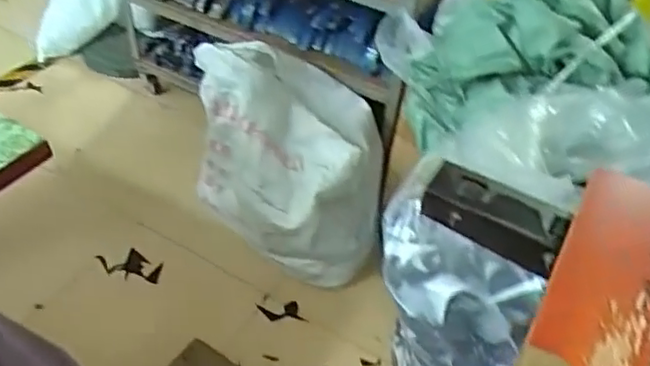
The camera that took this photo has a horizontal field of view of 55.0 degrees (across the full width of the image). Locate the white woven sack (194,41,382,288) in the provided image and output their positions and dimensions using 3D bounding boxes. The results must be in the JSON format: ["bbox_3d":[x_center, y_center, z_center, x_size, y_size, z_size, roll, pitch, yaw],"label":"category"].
[{"bbox_3d":[-0.100,-0.061,1.801,0.537,0.502,0.429,11,47,5],"label":"white woven sack"}]

